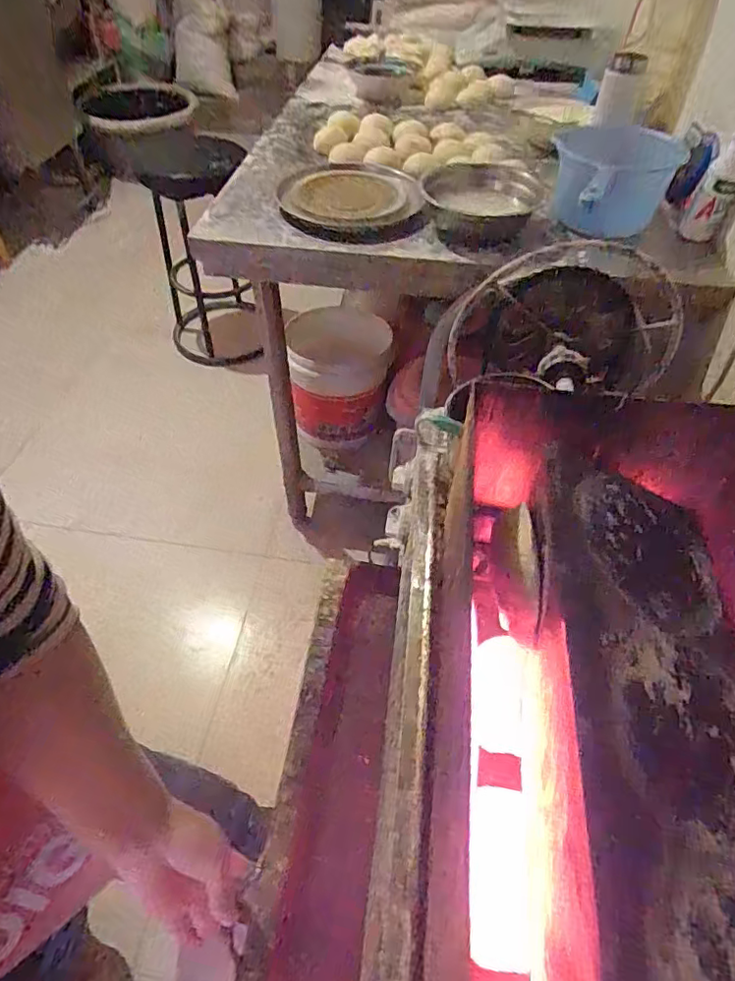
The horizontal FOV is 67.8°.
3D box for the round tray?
[{"bbox_3d":[-0.025,-0.463,0.872,0.232,0.042,0.233,3,50,0],"label":"round tray"}]

